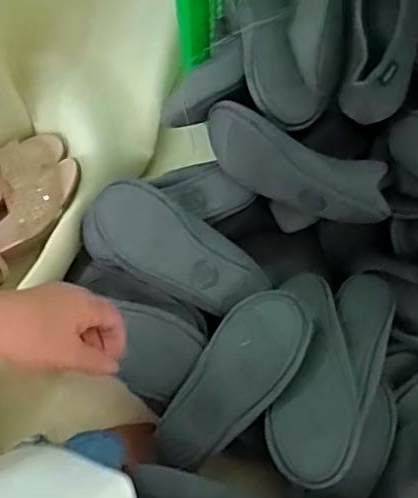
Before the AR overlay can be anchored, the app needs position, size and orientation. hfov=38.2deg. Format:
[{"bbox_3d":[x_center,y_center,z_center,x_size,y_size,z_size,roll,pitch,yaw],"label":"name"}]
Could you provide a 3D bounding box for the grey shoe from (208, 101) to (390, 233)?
[{"bbox_3d":[0.100,-0.089,0.721,0.231,0.101,0.072,22,70,9],"label":"grey shoe"}]

